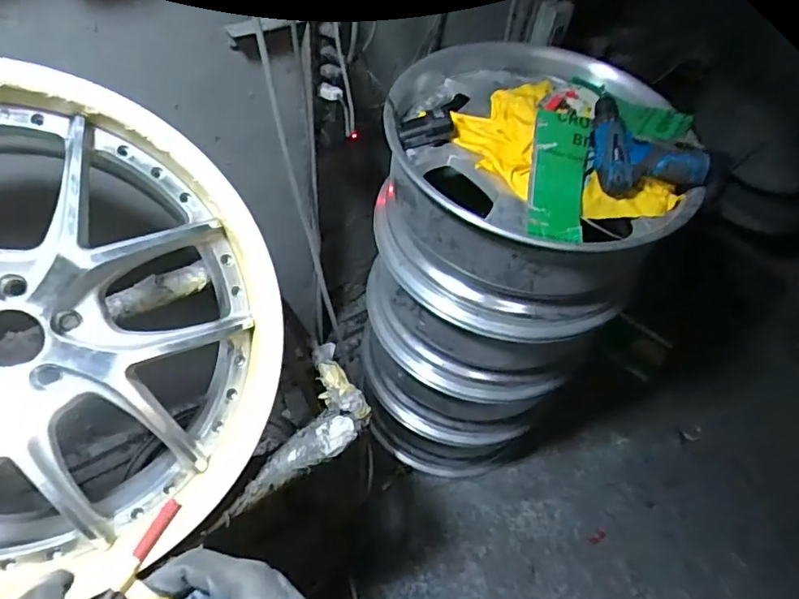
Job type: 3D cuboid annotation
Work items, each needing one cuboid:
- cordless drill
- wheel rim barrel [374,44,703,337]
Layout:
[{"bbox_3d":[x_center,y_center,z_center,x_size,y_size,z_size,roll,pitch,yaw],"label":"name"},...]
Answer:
[{"bbox_3d":[0.375,-0.242,0.867,0.164,0.073,0.182,-1,53,-6],"label":"cordless drill"},{"bbox_3d":[0.210,-0.192,0.957,0.499,0.259,0.424,29,56,16],"label":"wheel rim barrel"}]

